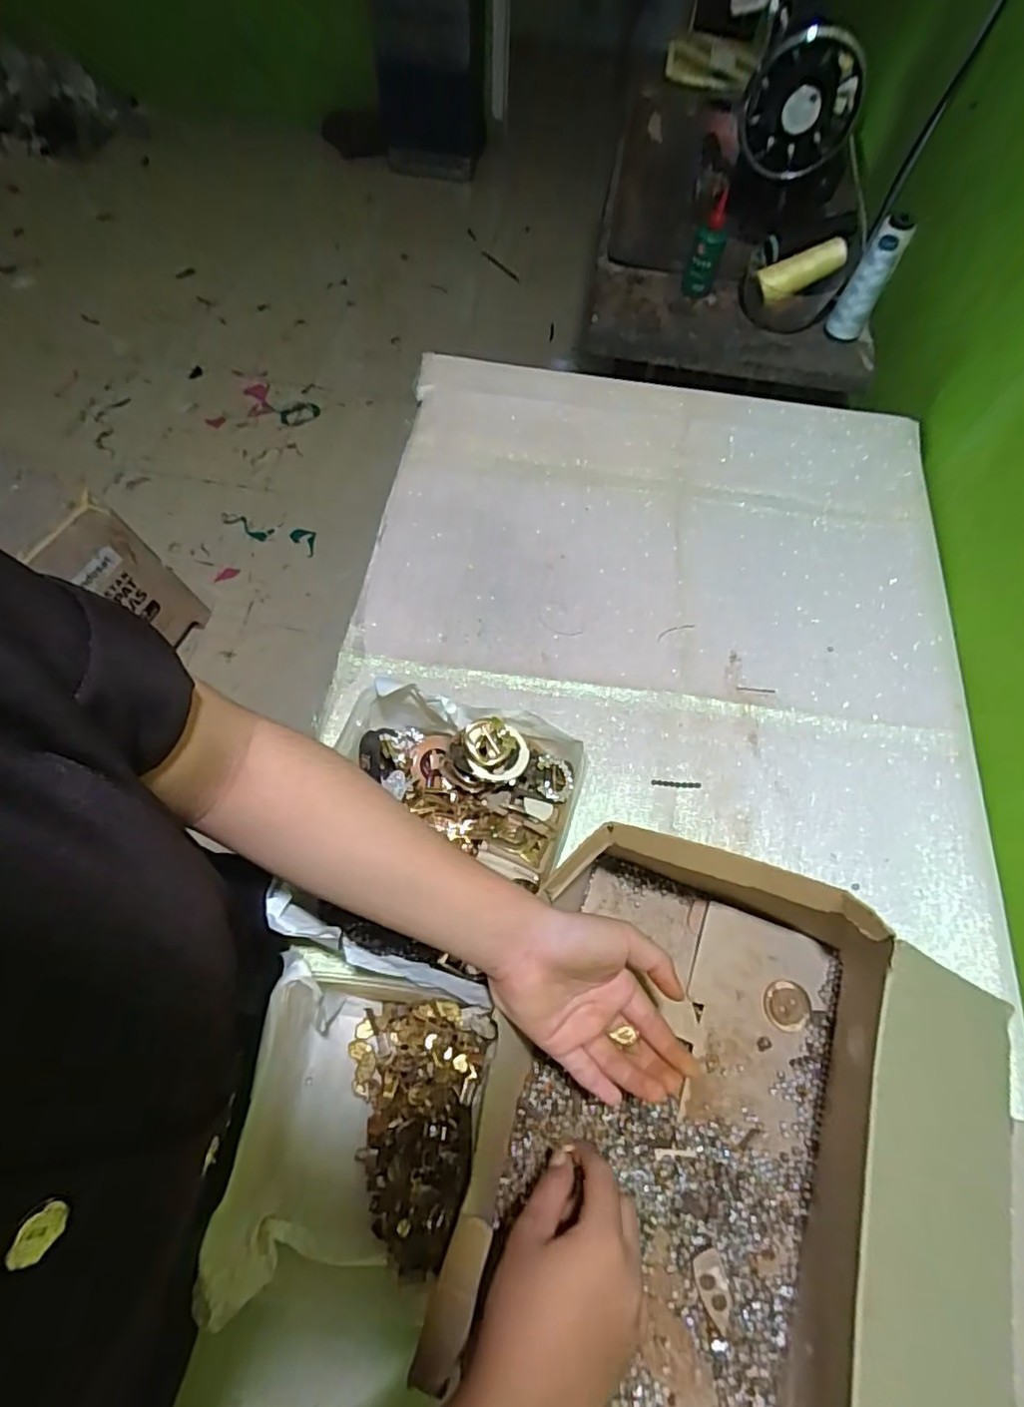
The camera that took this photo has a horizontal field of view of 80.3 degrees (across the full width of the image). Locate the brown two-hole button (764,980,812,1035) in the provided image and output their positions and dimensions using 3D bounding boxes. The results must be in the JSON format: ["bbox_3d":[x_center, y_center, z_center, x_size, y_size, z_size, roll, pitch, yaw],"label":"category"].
[{"bbox_3d":[0.203,0.223,0.445,0.033,0.004,0.034,0,70,0],"label":"brown two-hole button"}]

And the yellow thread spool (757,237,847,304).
[{"bbox_3d":[0.360,-0.537,0.749,0.105,0.034,0.032,-19,70,12],"label":"yellow thread spool"}]

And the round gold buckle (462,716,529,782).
[{"bbox_3d":[-0.012,0.036,0.478,0.046,0.012,0.050,0,70,0],"label":"round gold buckle"}]

